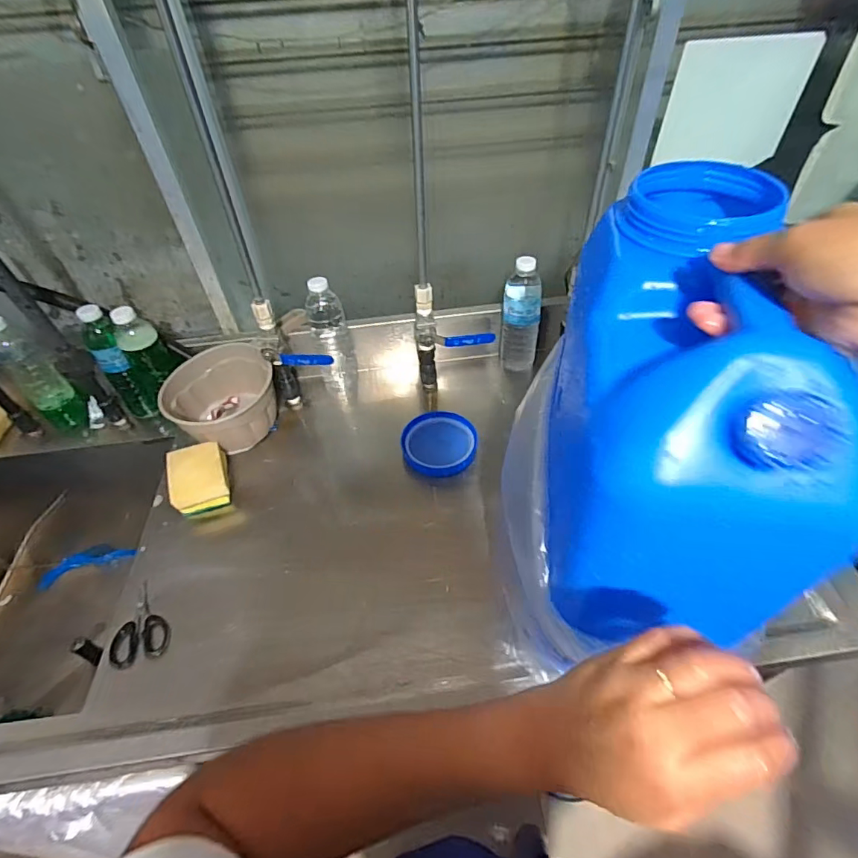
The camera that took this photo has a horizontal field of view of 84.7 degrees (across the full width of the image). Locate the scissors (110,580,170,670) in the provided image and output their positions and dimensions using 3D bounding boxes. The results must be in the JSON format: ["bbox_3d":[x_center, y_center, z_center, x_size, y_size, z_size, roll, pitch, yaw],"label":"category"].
[{"bbox_3d":[-0.372,0.248,0.607,0.064,0.012,0.105,-18,48,-13],"label":"scissors"}]

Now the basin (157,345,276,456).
[{"bbox_3d":[-0.331,-0.039,0.785,0.169,0.118,0.156,-2,46,2],"label":"basin"}]

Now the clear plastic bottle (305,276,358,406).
[{"bbox_3d":[-0.170,-0.155,0.838,0.064,0.234,0.066,-12,47,-8],"label":"clear plastic bottle"}]

